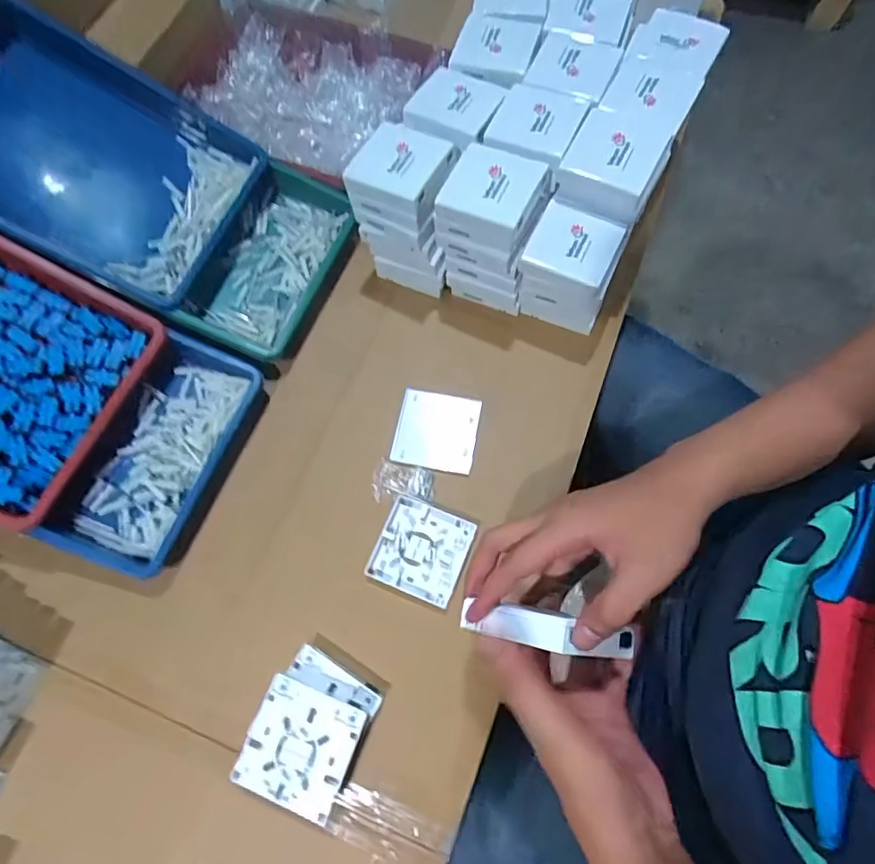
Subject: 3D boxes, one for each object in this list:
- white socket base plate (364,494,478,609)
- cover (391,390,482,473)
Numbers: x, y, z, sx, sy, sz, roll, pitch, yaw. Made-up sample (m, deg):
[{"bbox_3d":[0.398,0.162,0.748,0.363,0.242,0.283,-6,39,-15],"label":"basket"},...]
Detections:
[{"bbox_3d":[-0.015,0.117,0.533,0.088,0.012,0.088,21,71,8],"label":"white socket base plate"},{"bbox_3d":[-0.001,-0.001,0.584,0.085,0.021,0.083,10,69,5],"label":"cover"}]

